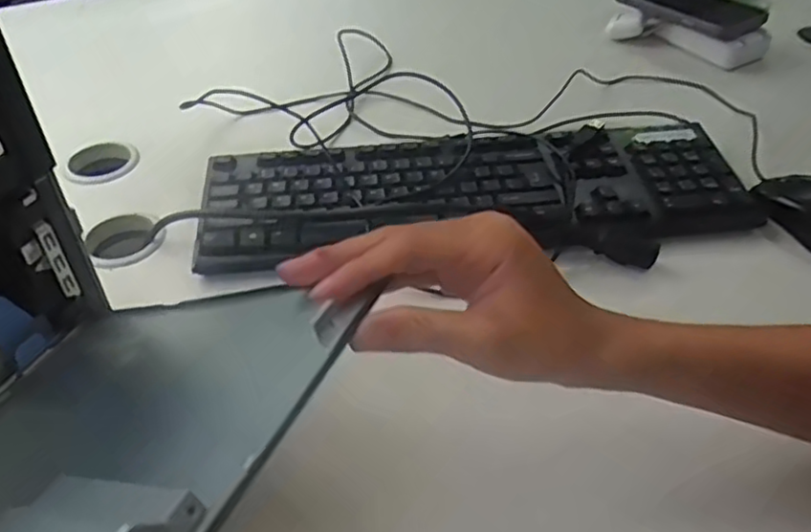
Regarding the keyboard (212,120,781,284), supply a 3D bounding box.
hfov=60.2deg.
[{"bbox_3d":[0.055,-0.067,0.592,0.440,0.028,0.153,-4,42,-3],"label":"keyboard"}]

